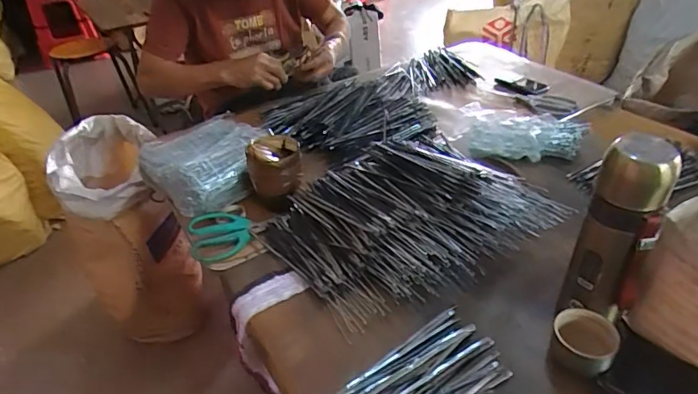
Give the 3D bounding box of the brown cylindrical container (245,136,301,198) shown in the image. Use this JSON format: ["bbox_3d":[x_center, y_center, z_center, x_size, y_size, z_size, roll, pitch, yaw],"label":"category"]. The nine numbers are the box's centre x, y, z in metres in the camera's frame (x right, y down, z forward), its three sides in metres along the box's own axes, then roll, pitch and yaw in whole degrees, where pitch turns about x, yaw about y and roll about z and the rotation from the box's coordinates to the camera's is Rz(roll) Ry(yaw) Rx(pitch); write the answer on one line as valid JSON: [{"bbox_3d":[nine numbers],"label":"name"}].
[{"bbox_3d":[-0.120,-0.054,0.755,0.082,0.070,0.089,-3,37,2],"label":"brown cylindrical container"}]

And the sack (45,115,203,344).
[{"bbox_3d":[-0.597,0.103,1.273,0.257,0.519,0.354,-26,42,-27],"label":"sack"}]

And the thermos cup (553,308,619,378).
[{"bbox_3d":[0.254,0.162,0.508,0.061,0.041,0.064,-3,37,2],"label":"thermos cup"}]

